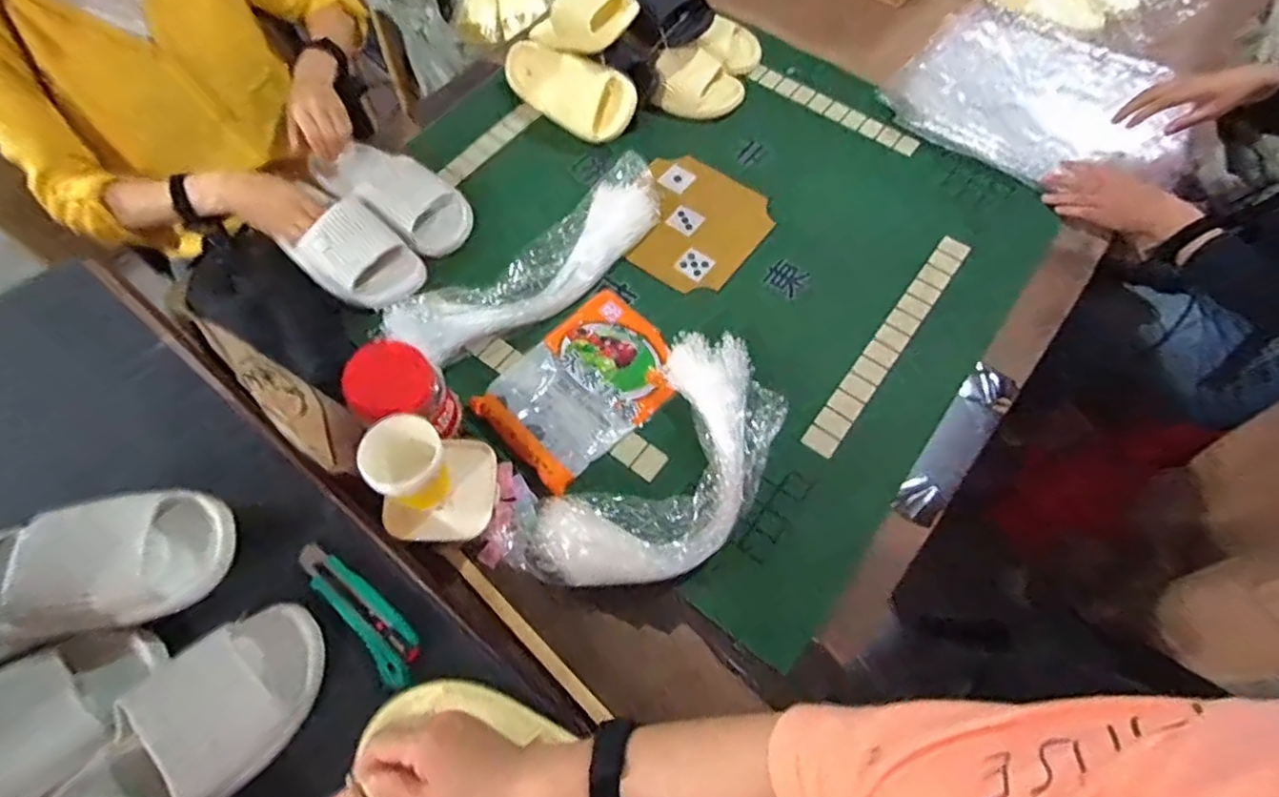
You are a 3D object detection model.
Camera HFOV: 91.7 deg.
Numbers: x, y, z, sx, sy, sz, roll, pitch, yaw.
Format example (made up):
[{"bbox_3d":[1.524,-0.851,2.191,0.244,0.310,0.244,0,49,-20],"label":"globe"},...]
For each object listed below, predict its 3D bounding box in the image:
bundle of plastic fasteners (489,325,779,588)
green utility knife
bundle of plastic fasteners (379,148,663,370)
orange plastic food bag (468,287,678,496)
[{"bbox_3d":[0.029,0.080,0.696,0.196,0.071,0.364,41,70,17],"label":"bundle of plastic fasteners"},{"bbox_3d":[-0.247,0.187,0.554,0.039,0.021,0.156,-41,71,-19],"label":"green utility knife"},{"bbox_3d":[-0.130,-0.183,0.819,0.412,0.072,0.121,-39,71,-19],"label":"bundle of plastic fasteners"},{"bbox_3d":[-0.067,-0.022,0.771,0.240,0.016,0.171,-41,71,-19],"label":"orange plastic food bag"}]

